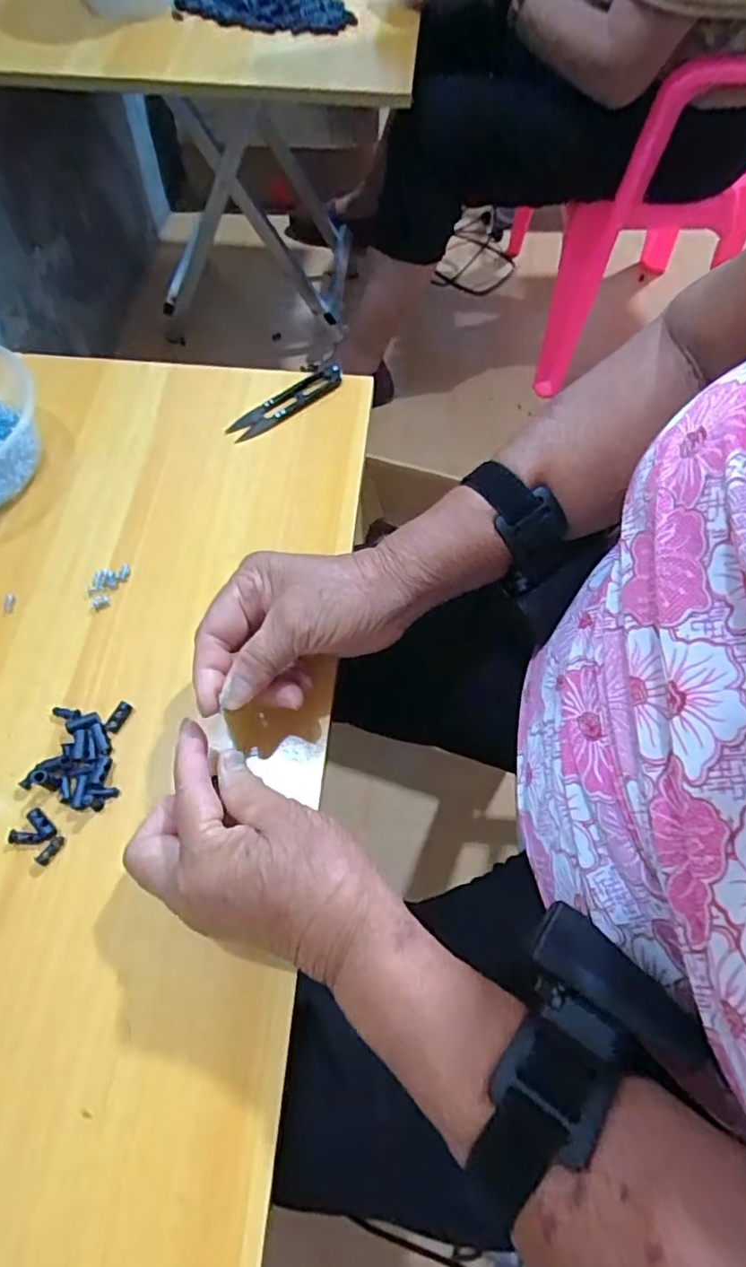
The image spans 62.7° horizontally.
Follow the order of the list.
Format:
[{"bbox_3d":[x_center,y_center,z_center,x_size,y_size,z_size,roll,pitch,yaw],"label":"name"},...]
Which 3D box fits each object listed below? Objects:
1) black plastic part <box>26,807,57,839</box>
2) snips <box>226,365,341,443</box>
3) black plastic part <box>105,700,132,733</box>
[{"bbox_3d":[-0.185,0.105,0.342,0.021,0.005,0.007,39,69,18],"label":"black plastic part"},{"bbox_3d":[-0.068,-0.182,0.484,0.102,0.011,0.021,-33,67,-15],"label":"snips"},{"bbox_3d":[-0.154,0.050,0.372,0.008,0.004,0.020,18,64,9],"label":"black plastic part"}]

